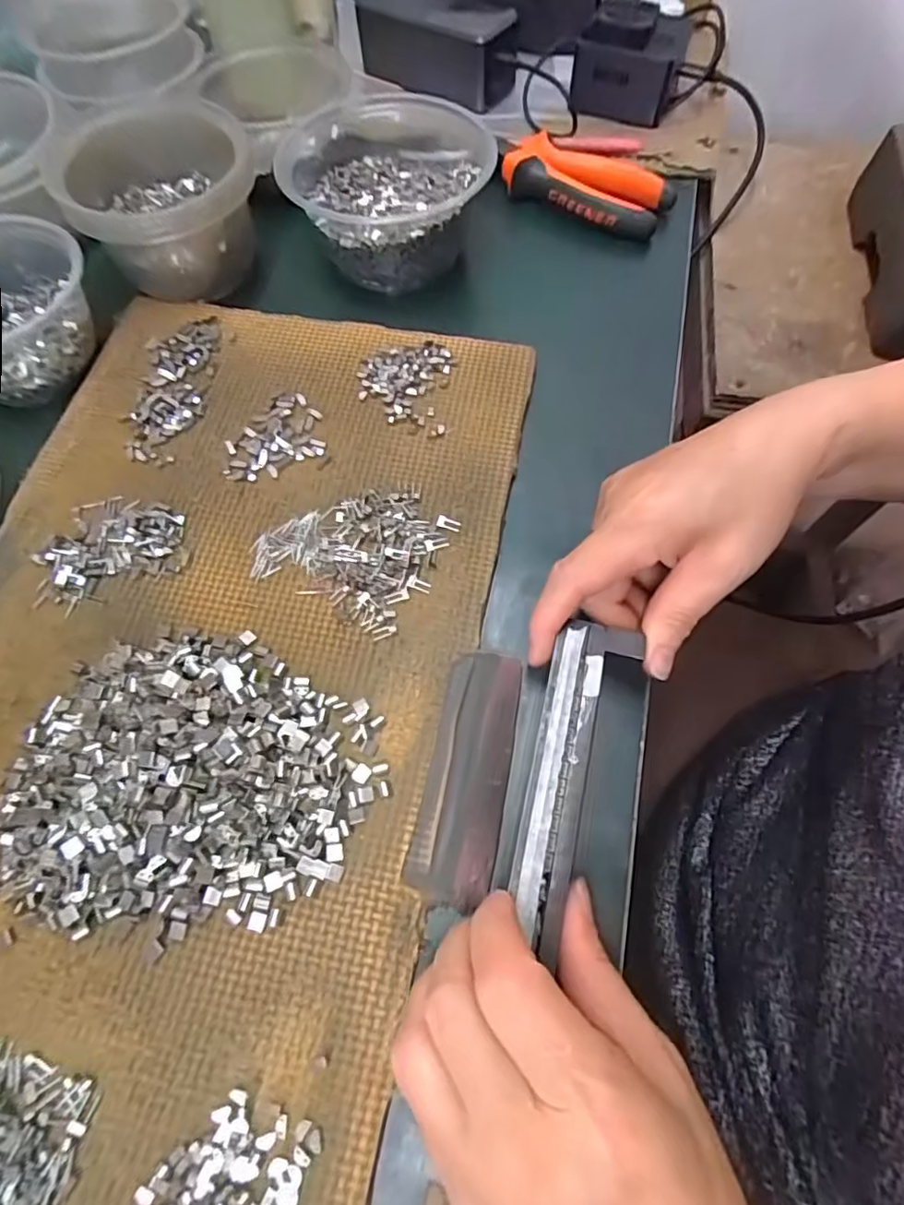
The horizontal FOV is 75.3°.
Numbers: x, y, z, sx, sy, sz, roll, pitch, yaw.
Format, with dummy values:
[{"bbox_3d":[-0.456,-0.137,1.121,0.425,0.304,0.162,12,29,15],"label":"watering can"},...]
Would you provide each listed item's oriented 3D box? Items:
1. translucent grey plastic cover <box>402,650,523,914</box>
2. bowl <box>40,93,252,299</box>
[{"bbox_3d":[0.008,0.071,0.254,0.034,0.007,0.104,12,65,5],"label":"translucent grey plastic cover"},{"bbox_3d":[-0.180,-0.255,0.375,0.099,0.066,0.104,0,65,0],"label":"bowl"}]

